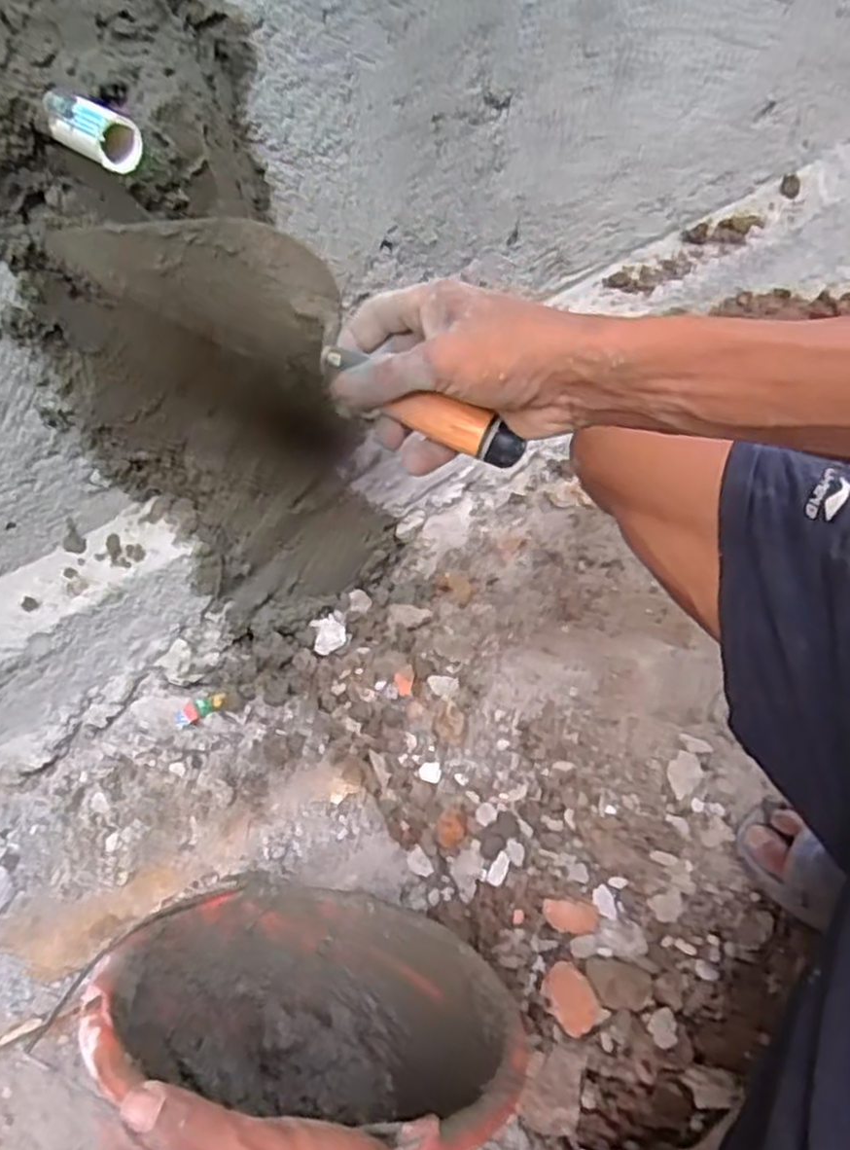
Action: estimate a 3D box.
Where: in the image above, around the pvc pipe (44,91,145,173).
[{"bbox_3d":[-0.180,-0.240,0.415,0.024,0.026,0.061,-39,58,-22],"label":"pvc pipe"}]

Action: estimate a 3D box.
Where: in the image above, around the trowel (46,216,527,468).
[{"bbox_3d":[-0.071,-0.136,0.444,0.276,0.087,0.061,28,58,9],"label":"trowel"}]

